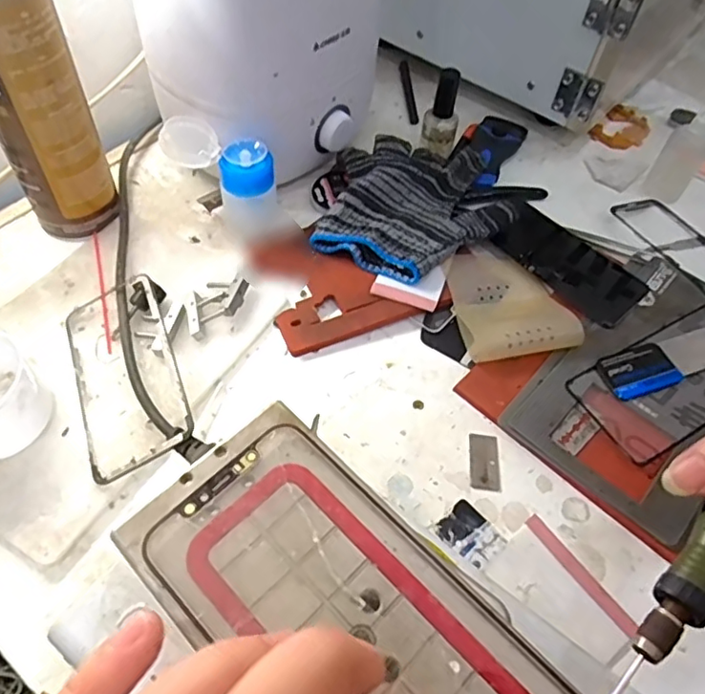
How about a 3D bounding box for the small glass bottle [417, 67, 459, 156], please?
[{"bbox_3d":[0.080,-0.211,0.532,0.032,0.076,0.024,10,54,3],"label":"small glass bottle"}]

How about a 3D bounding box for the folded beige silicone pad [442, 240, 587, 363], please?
[{"bbox_3d":[0.117,-0.041,0.448,0.081,0.019,0.110,-6,55,-9],"label":"folded beige silicone pad"}]

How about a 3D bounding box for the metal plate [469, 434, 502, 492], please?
[{"bbox_3d":[0.086,0.074,0.379,0.018,0.004,0.039,5,54,-1],"label":"metal plate"}]

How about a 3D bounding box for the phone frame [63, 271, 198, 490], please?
[{"bbox_3d":[-0.151,0.014,0.385,0.070,0.010,0.148,-28,57,0],"label":"phone frame"}]

